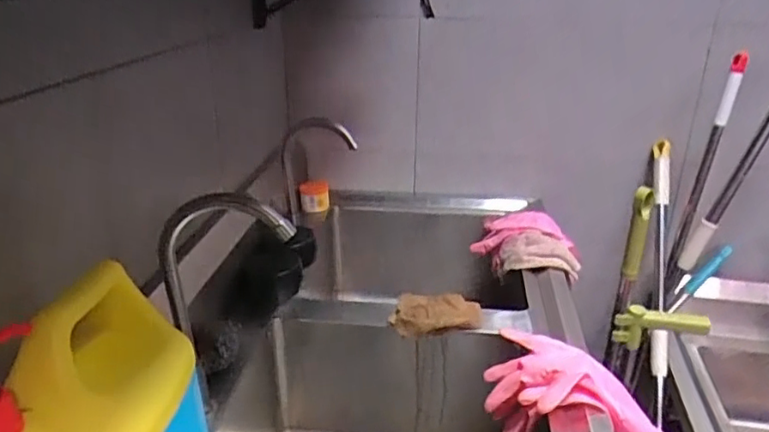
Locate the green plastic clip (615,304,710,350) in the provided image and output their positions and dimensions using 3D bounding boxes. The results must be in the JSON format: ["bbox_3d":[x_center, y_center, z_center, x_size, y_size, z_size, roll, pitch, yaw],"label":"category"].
[{"bbox_3d":[0.446,0.183,0.955,0.142,0.063,0.034,3,24,6],"label":"green plastic clip"}]

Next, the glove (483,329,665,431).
[{"bbox_3d":[0.263,0.248,0.797,0.235,0.114,0.120,4,25,7],"label":"glove"}]

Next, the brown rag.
[{"bbox_3d":[0.080,0.152,0.932,0.142,0.031,0.080,-5,25,-12],"label":"brown rag"}]

